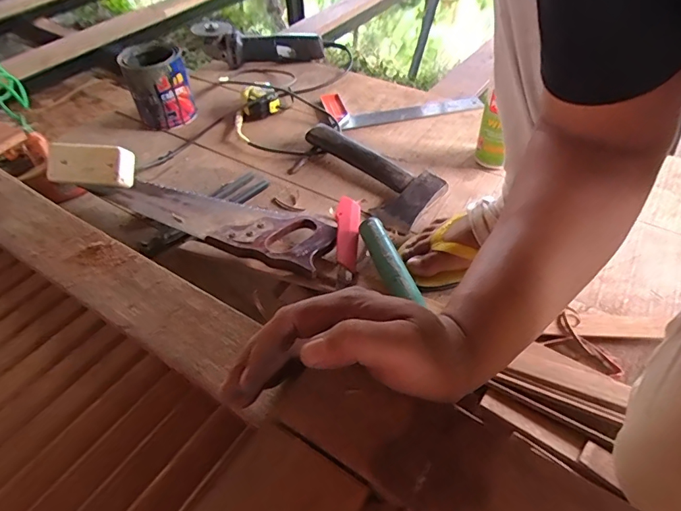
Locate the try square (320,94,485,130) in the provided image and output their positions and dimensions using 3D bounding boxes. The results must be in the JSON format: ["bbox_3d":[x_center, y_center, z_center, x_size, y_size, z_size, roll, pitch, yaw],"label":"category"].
[{"bbox_3d":[0.121,-0.305,0.898,0.300,0.014,0.121,-13,48,-9],"label":"try square"}]

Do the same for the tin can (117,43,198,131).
[{"bbox_3d":[-0.342,-0.323,0.856,0.106,0.135,0.104,-2,48,2],"label":"tin can"}]

